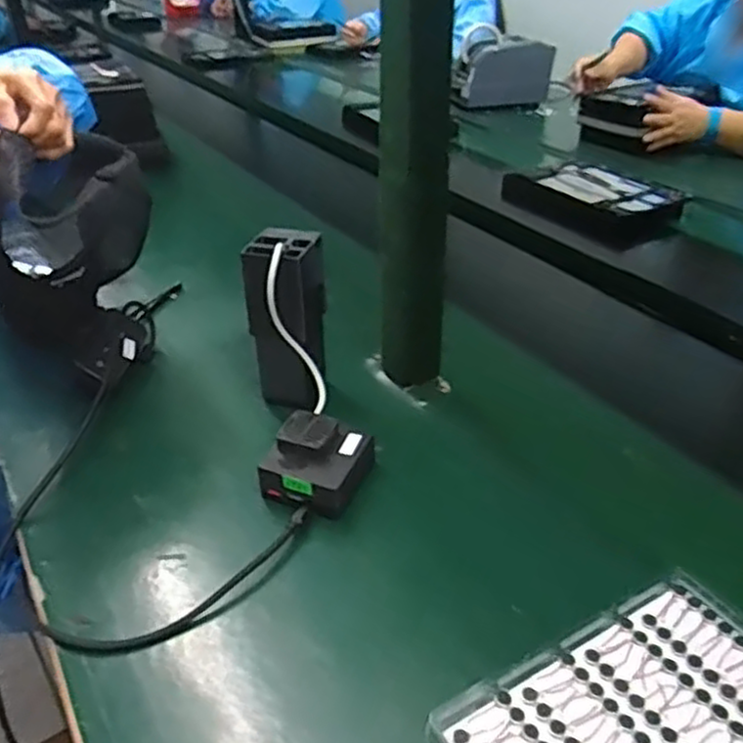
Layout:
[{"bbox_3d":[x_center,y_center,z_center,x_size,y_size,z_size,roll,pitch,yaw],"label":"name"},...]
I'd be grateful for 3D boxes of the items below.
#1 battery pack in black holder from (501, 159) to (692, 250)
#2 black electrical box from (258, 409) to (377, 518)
[{"bbox_3d":[0.343,-0.268,1.137,0.142,0.054,0.258,-20,38,-27],"label":"battery pack in black holder"},{"bbox_3d":[-0.043,0.073,0.587,0.074,0.043,0.079,13,36,20],"label":"black electrical box"}]

